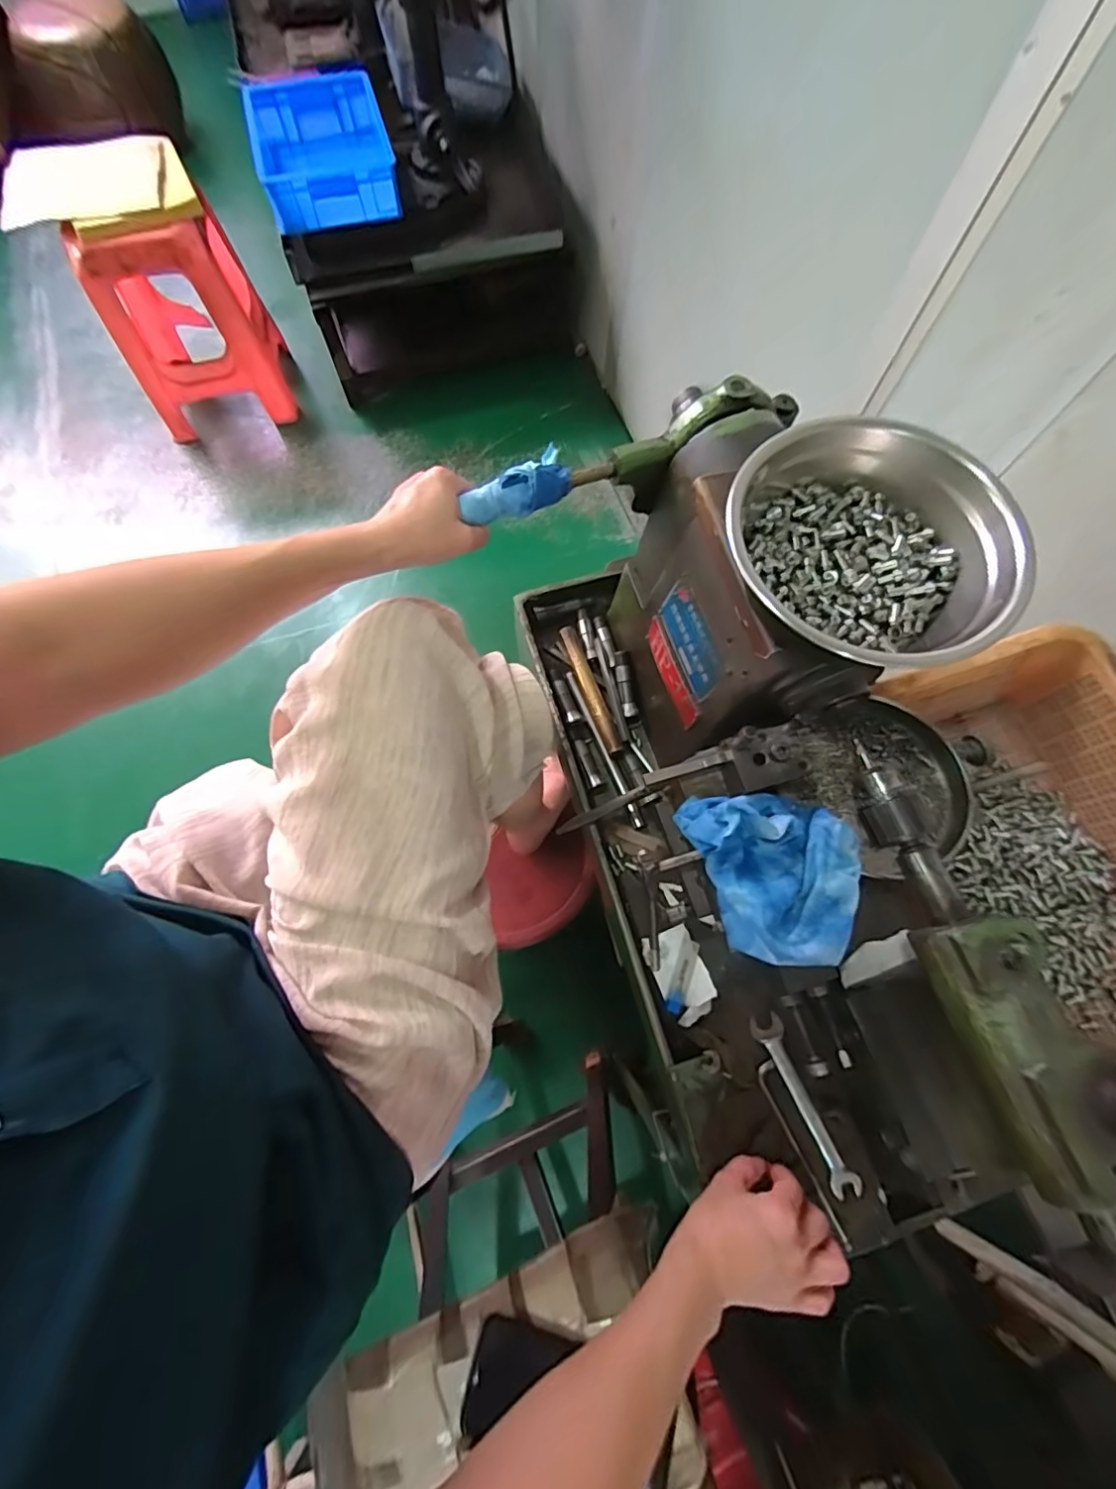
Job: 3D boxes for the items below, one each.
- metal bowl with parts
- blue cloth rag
[{"bbox_3d":[0.184,-0.116,0.343,0.161,0.059,0.147,0,71,-1],"label":"metal bowl with parts"},{"bbox_3d":[0.134,0.083,0.368,0.119,0.042,0.105,16,71,5],"label":"blue cloth rag"}]

